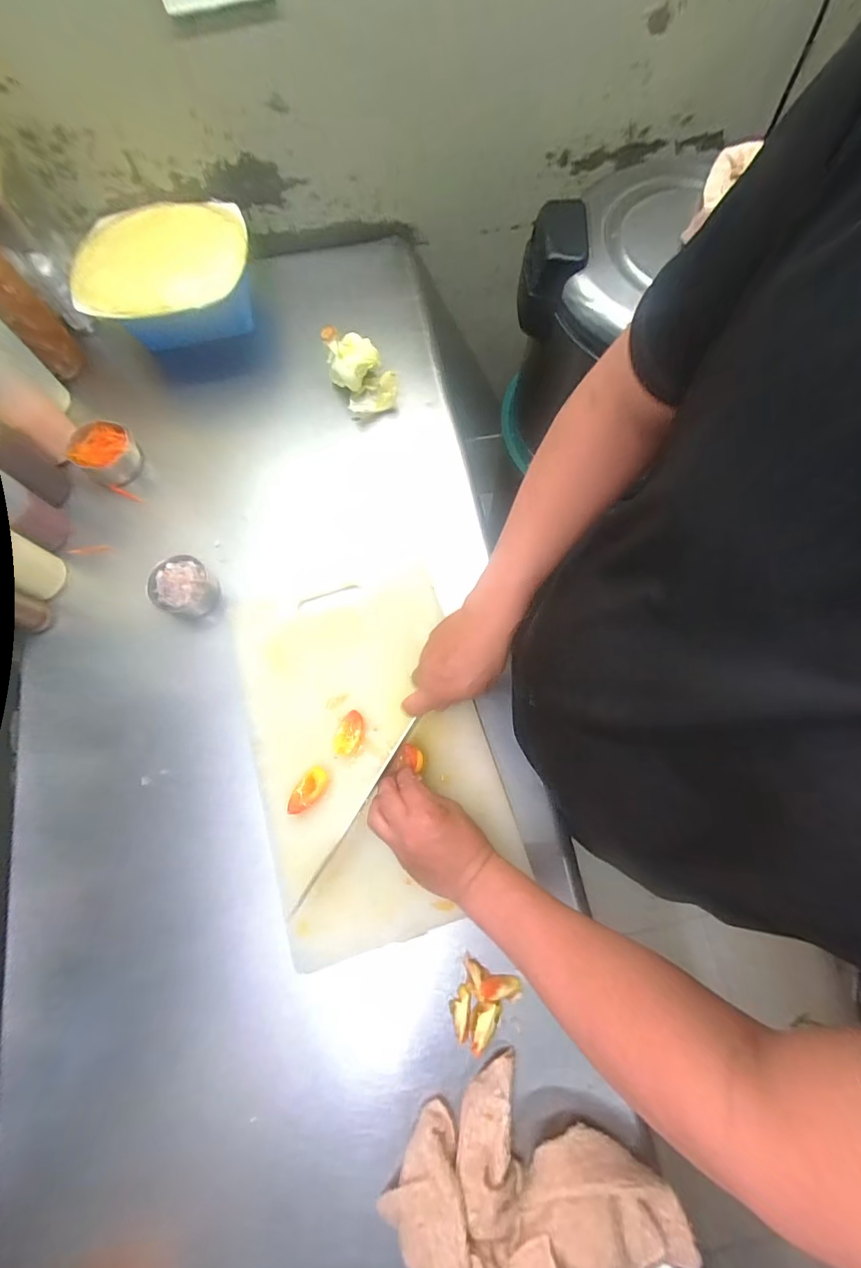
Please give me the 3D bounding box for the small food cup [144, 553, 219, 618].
[{"bbox_3d":[-0.299,-0.059,0.551,0.067,0.033,0.062,0,74,1],"label":"small food cup"}]

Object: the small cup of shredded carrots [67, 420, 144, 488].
[{"bbox_3d":[-0.444,-0.249,0.623,0.083,0.039,0.076,0,74,1],"label":"small cup of shredded carrots"}]

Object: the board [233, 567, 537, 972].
[{"bbox_3d":[-0.066,0.119,0.511,0.243,0.021,0.381,-16,73,-8],"label":"board"}]

